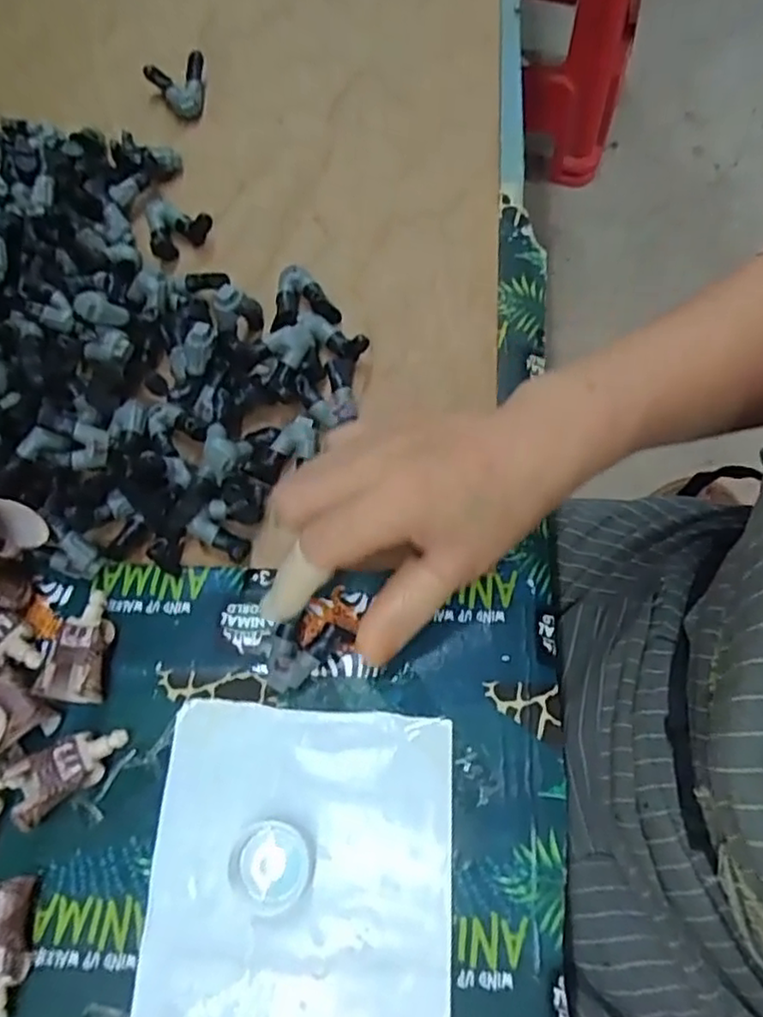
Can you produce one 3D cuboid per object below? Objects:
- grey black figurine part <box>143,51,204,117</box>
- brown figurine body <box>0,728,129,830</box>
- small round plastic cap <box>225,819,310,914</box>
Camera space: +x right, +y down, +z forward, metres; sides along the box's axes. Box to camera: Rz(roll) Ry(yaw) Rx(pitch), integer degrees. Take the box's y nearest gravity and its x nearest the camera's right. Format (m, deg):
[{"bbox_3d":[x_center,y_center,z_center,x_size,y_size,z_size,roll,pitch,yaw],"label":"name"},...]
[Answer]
[{"bbox_3d":[-0.133,-0.274,0.444,0.037,0.018,0.040,-11,68,-4],"label":"grey black figurine part"},{"bbox_3d":[-0.133,0.111,0.286,0.053,0.017,0.025,-29,70,-10],"label":"brown figurine body"},{"bbox_3d":[-0.044,0.143,0.273,0.030,0.011,0.031,14,69,6],"label":"small round plastic cap"}]

